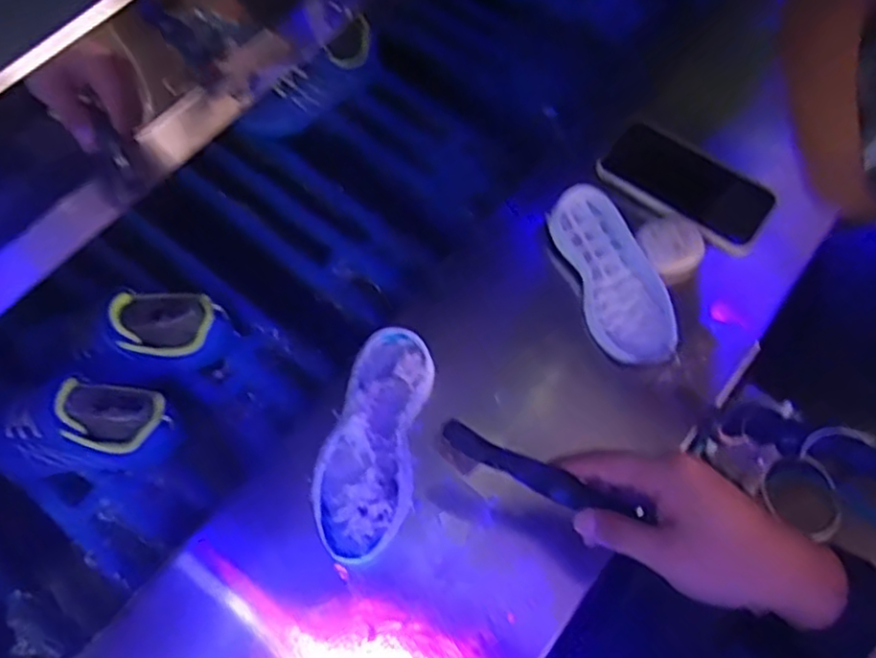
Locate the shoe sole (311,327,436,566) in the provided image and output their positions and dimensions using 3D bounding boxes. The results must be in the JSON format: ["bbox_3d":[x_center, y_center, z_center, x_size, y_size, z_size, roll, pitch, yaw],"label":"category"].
[{"bbox_3d":[-0.048,0.076,0.500,0.068,0.030,0.169,9,66,6],"label":"shoe sole"}]

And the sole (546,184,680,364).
[{"bbox_3d":[0.146,-0.043,0.575,0.068,0.028,0.161,-16,66,-5],"label":"sole"}]

